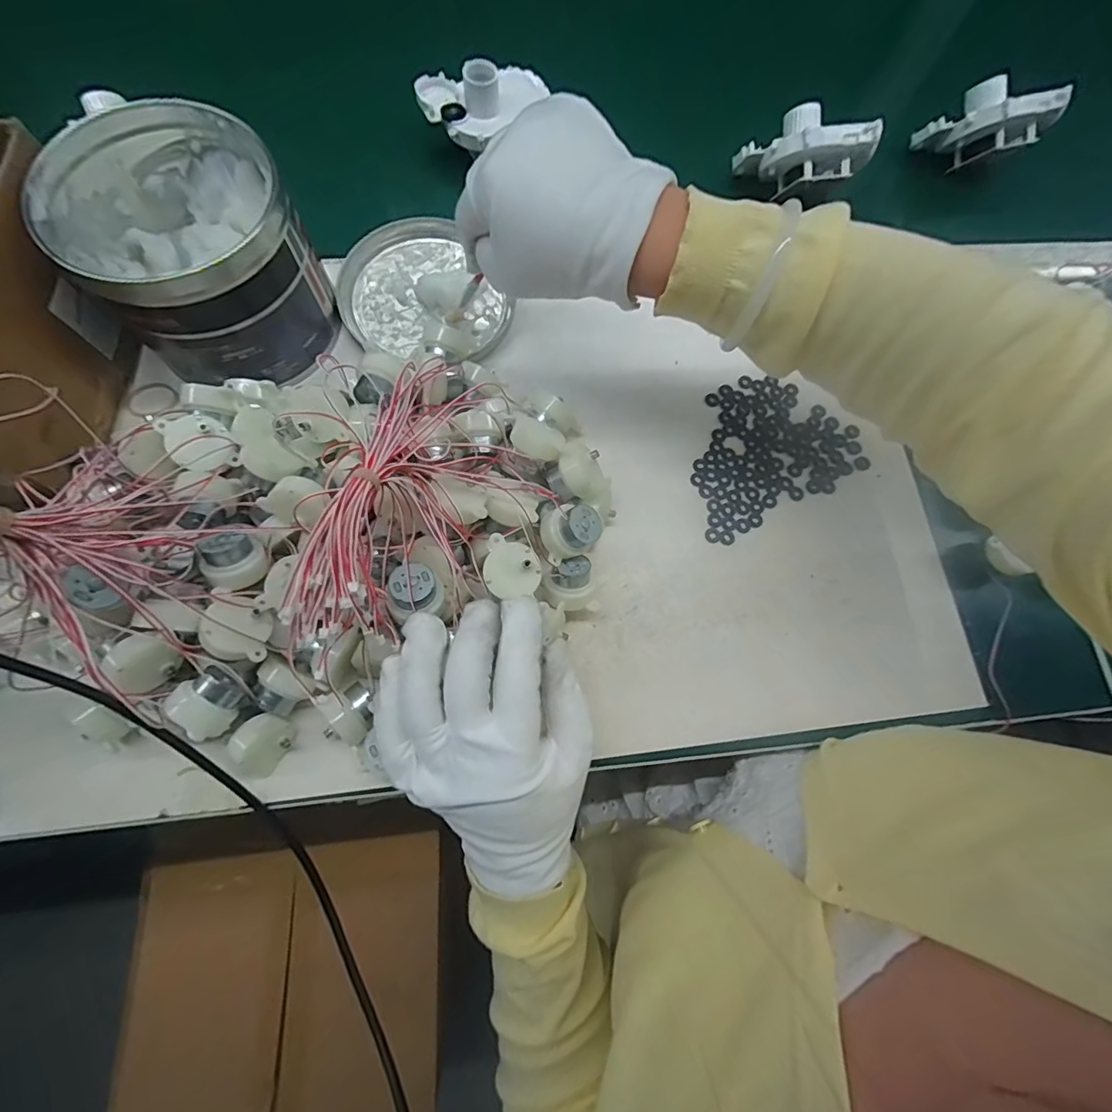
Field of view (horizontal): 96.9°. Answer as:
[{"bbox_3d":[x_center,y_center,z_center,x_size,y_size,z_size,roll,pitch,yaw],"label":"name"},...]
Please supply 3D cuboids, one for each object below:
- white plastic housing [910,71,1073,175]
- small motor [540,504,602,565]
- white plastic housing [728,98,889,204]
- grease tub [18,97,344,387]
[{"bbox_3d":[0.372,-0.371,0.427,0.105,0.055,0.041,3,74,18],"label":"white plastic housing"},{"bbox_3d":[0.011,-0.016,0.302,0.032,0.030,0.030,-26,88,37],"label":"small motor"},{"bbox_3d":[0.201,-0.327,0.403,0.105,0.048,0.046,8,74,20],"label":"white plastic housing"},{"bbox_3d":[-0.224,-0.191,0.314,0.119,0.098,0.129,1,76,-4],"label":"grease tub"}]

